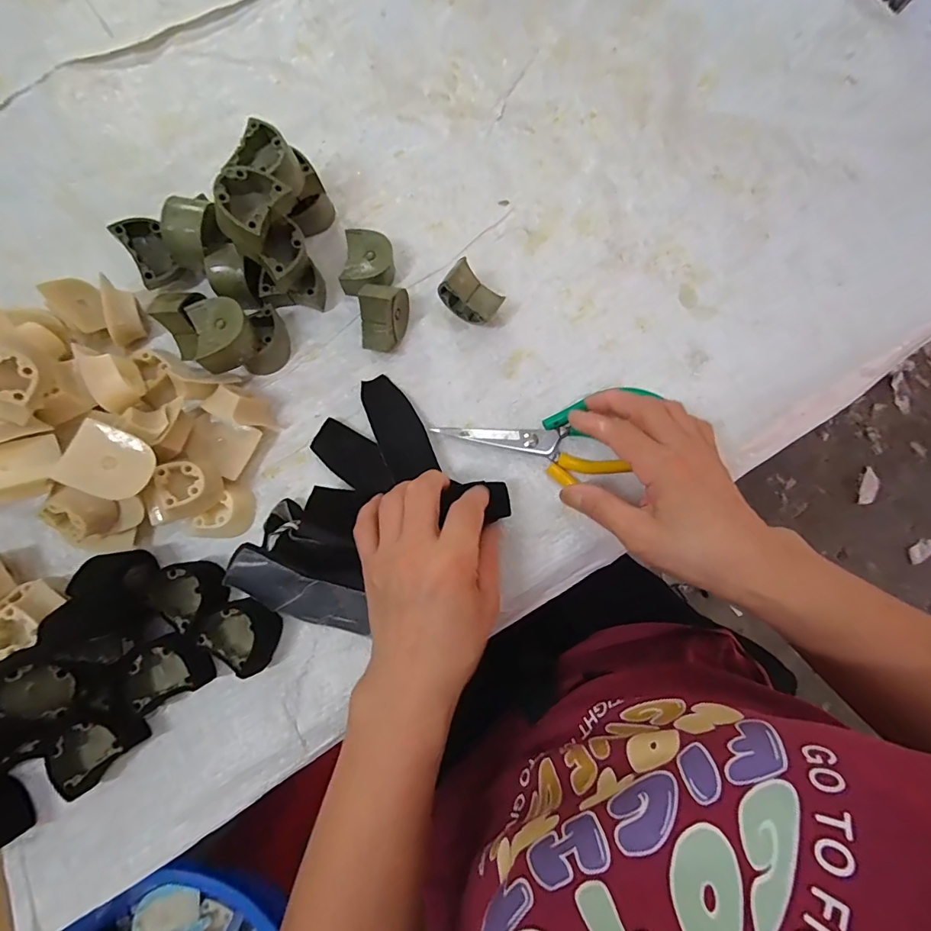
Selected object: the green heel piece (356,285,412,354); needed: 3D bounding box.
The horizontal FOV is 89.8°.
[{"bbox_3d":[-0.063,-0.117,0.365,0.032,0.051,0.034,-1,42,-2],"label":"green heel piece"}]

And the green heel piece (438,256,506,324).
[{"bbox_3d":[0.002,-0.134,0.367,0.045,0.035,0.029,36,96,-21],"label":"green heel piece"}]

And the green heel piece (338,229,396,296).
[{"bbox_3d":[-0.079,-0.165,0.383,0.041,0.029,0.050,3,80,0],"label":"green heel piece"}]

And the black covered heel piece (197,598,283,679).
[{"bbox_3d":[-0.151,0.114,0.323,0.047,0.025,0.041,37,81,5],"label":"black covered heel piece"}]

